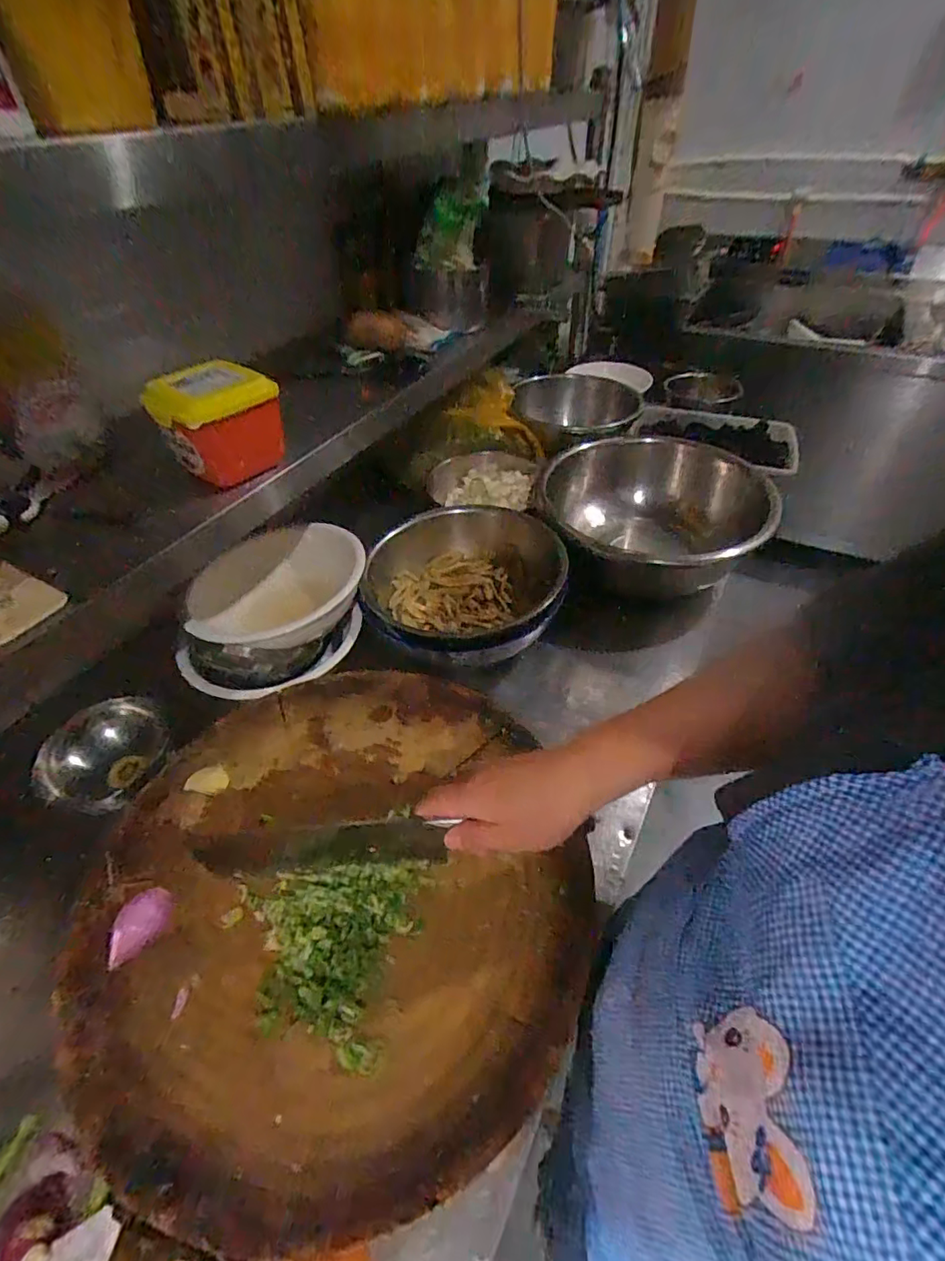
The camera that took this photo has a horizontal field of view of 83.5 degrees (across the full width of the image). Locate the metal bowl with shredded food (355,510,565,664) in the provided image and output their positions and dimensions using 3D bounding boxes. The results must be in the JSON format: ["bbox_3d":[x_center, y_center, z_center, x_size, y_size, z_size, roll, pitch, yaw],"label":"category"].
[{"bbox_3d":[-0.021,-0.081,0.792,0.293,0.086,0.248,12,48,14],"label":"metal bowl with shredded food"}]

